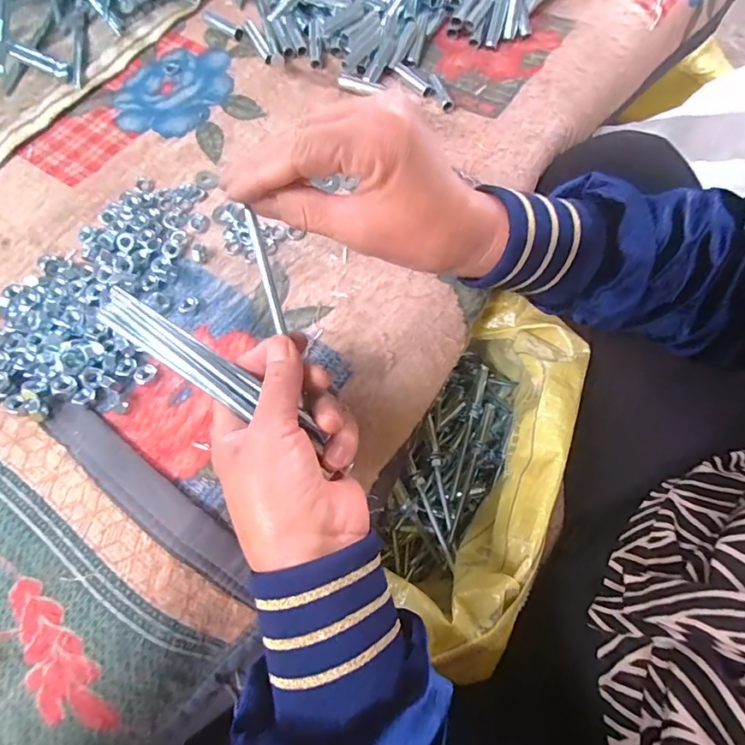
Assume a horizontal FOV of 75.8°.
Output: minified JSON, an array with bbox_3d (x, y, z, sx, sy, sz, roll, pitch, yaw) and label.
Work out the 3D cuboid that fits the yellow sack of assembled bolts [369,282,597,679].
[{"bbox_3d":[0.085,0.079,0.417,0.117,0.189,0.296,24,70,5],"label":"yellow sack of assembled bolts"}]

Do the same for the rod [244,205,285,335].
[{"bbox_3d":[-0.058,-0.053,0.257,0.005,0.005,0.062,-15,100,-8],"label":"rod"}]

